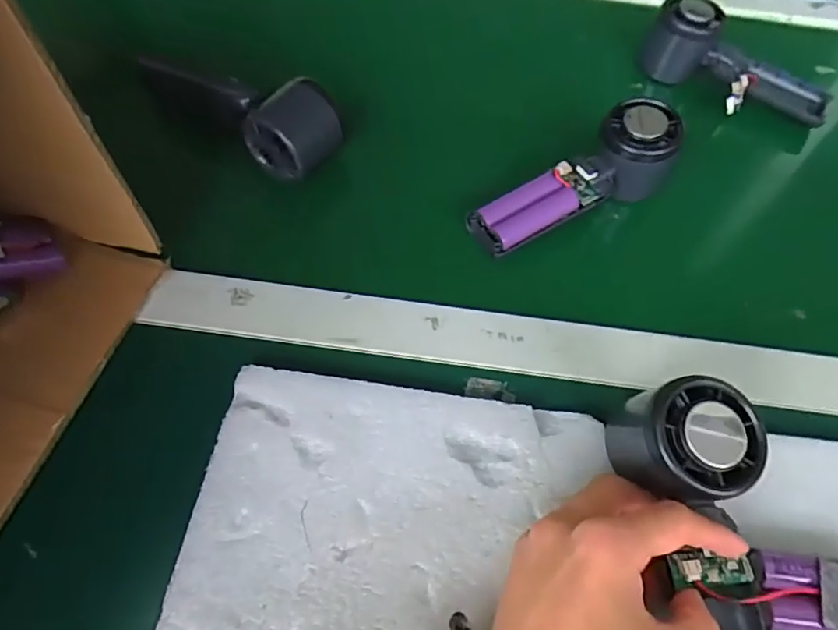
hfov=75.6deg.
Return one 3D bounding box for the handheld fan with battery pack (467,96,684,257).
[{"bbox_3d":[0.113,-0.092,0.390,0.161,0.051,0.050,-30,64,-5],"label":"handheld fan with battery pack"}]

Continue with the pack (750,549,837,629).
[{"bbox_3d":[0.193,0.135,0.256,0.069,0.020,0.034,7,58,0],"label":"pack"}]

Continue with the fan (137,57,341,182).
[{"bbox_3d":[-0.131,-0.154,0.394,0.152,0.058,0.045,29,61,13],"label":"fan"}]

